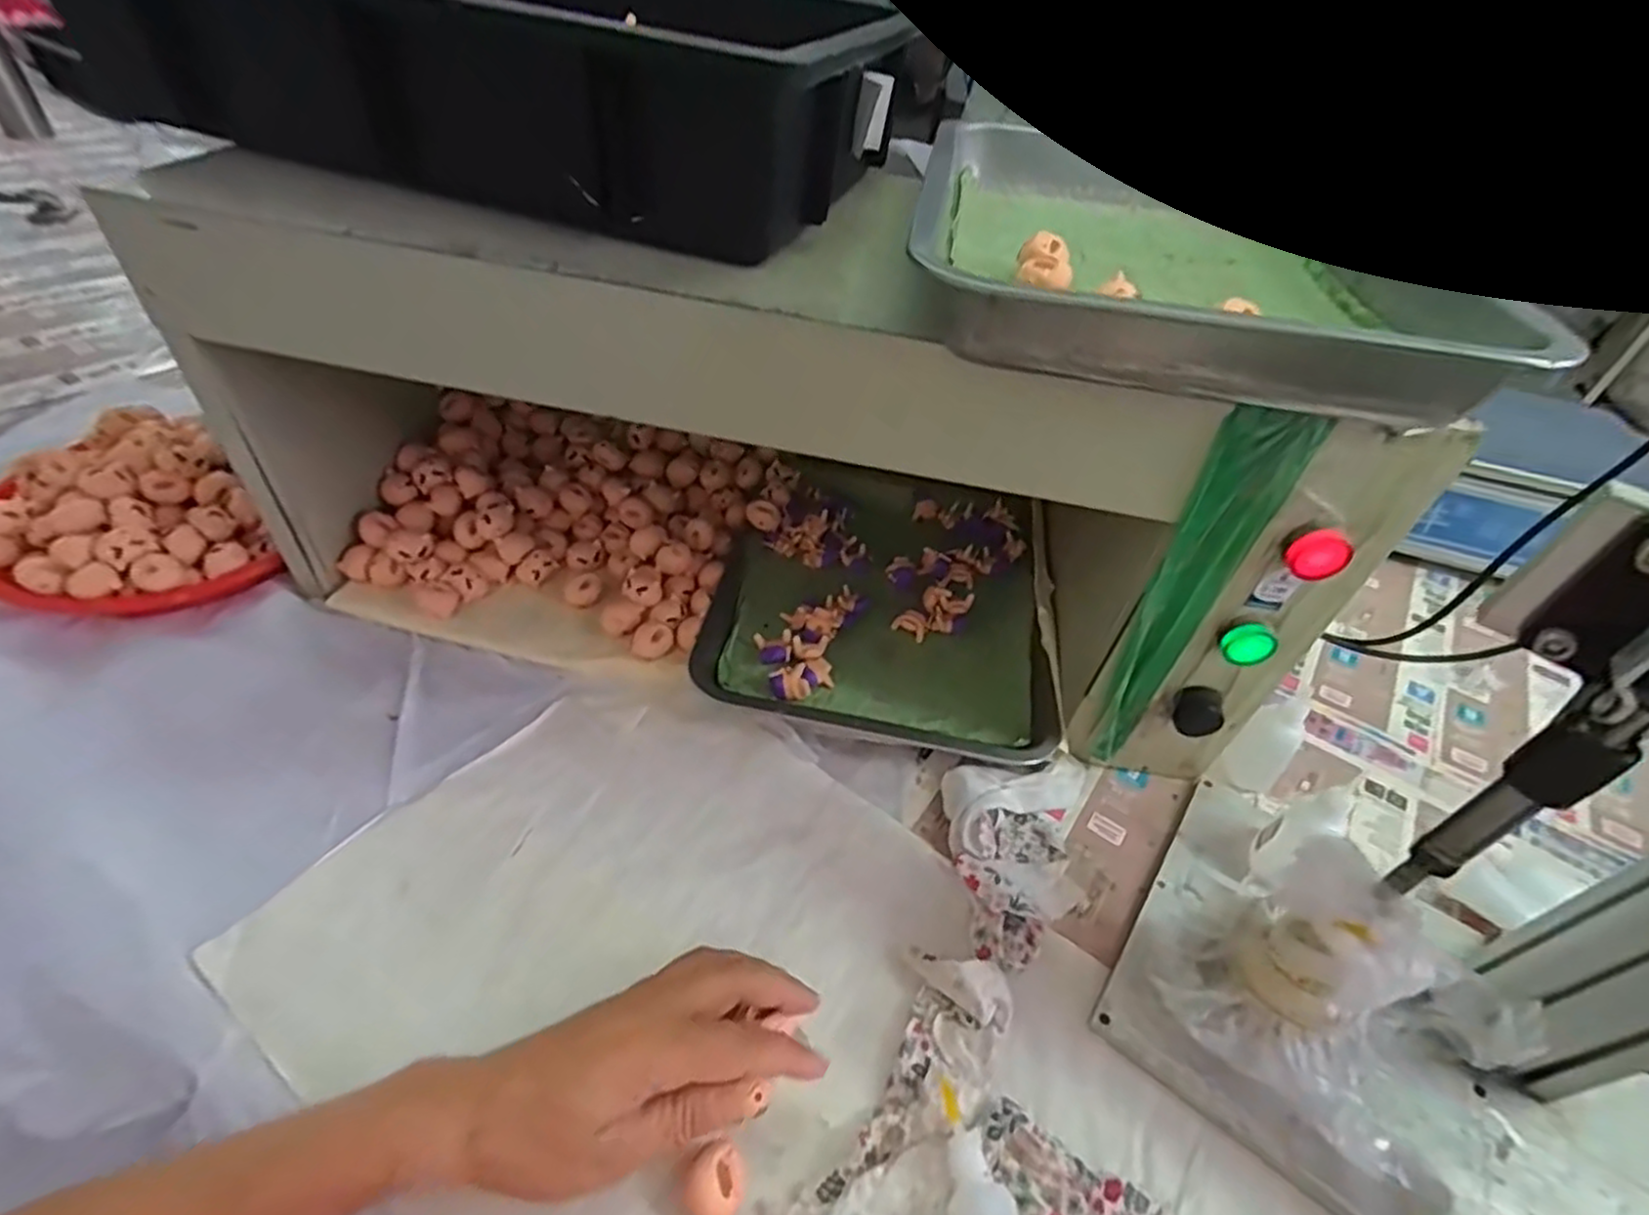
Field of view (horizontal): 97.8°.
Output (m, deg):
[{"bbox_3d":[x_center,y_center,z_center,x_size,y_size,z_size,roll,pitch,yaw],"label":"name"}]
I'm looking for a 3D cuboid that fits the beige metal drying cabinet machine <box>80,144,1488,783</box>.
[{"bbox_3d":[-0.029,-0.111,0.507,0.668,0.260,0.248,11,46,4],"label":"beige metal drying cabinet machine"}]

